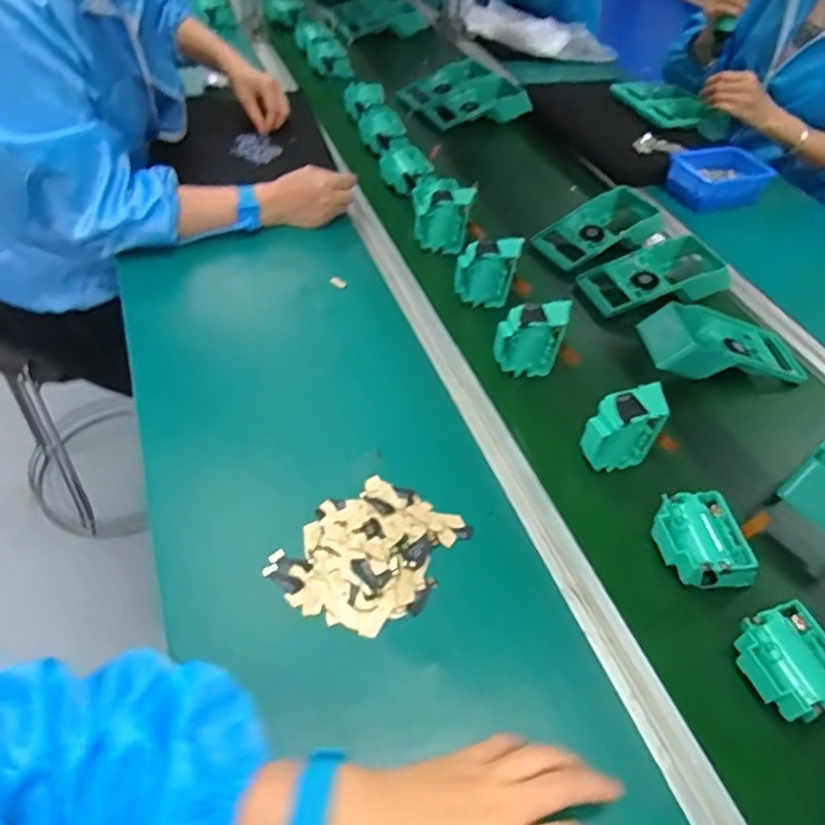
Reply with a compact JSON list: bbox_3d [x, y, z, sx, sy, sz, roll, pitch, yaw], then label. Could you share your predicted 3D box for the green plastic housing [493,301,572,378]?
[{"bbox_3d":[0.126,-0.079,0.671,0.077,0.088,0.041,12,36,-18],"label":"green plastic housing"}]

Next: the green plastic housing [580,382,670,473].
[{"bbox_3d":[0.194,0.020,0.594,0.077,0.078,0.035,-15,51,-16],"label":"green plastic housing"}]

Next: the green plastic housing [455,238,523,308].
[{"bbox_3d":[0.088,-0.164,0.751,0.072,0.081,0.027,-2,49,-6],"label":"green plastic housing"}]

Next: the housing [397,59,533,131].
[{"bbox_3d":[0.090,-0.588,1.158,0.195,0.037,0.175,-27,56,-25],"label":"housing"}]

